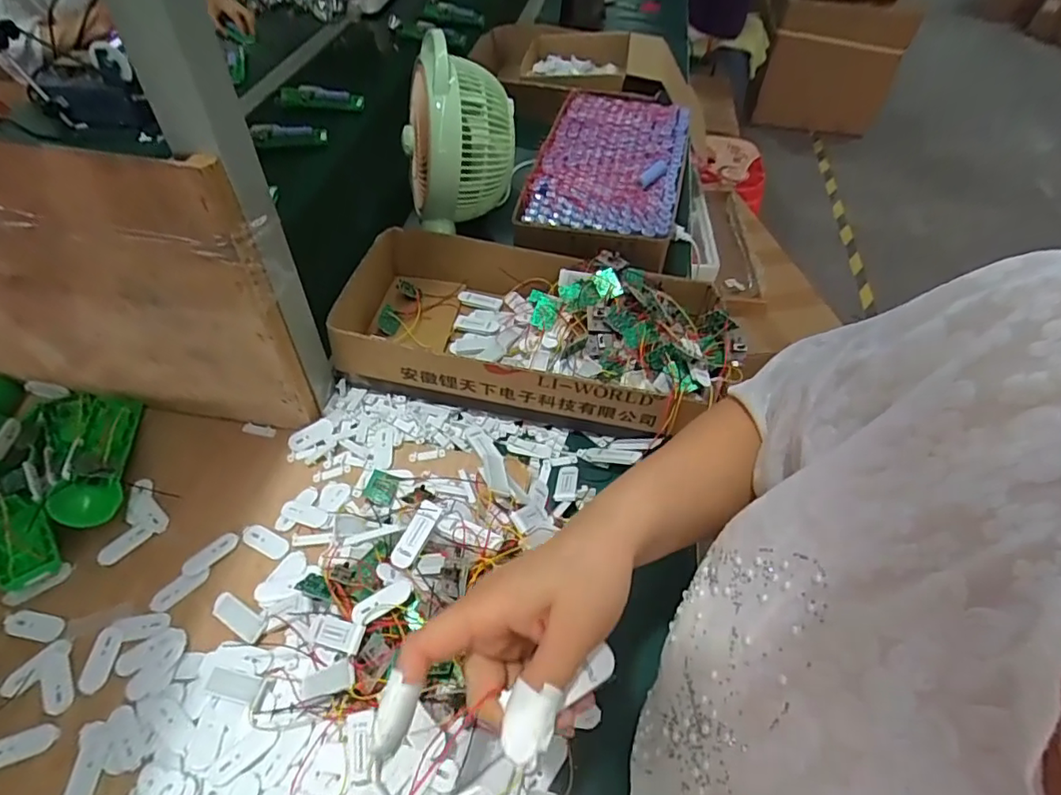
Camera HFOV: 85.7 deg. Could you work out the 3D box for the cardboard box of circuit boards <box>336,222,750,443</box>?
[{"bbox_3d":[0.010,-0.080,0.669,0.419,0.100,0.221,11,50,6],"label":"cardboard box of circuit boards"}]

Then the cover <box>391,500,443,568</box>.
[{"bbox_3d":[-0.097,0.116,0.485,0.019,0.004,0.058,24,69,16],"label":"cover"}]

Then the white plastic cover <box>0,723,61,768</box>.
[{"bbox_3d":[-0.381,0.261,0.427,0.049,0.004,0.021,-17,53,-17],"label":"white plastic cover"}]

